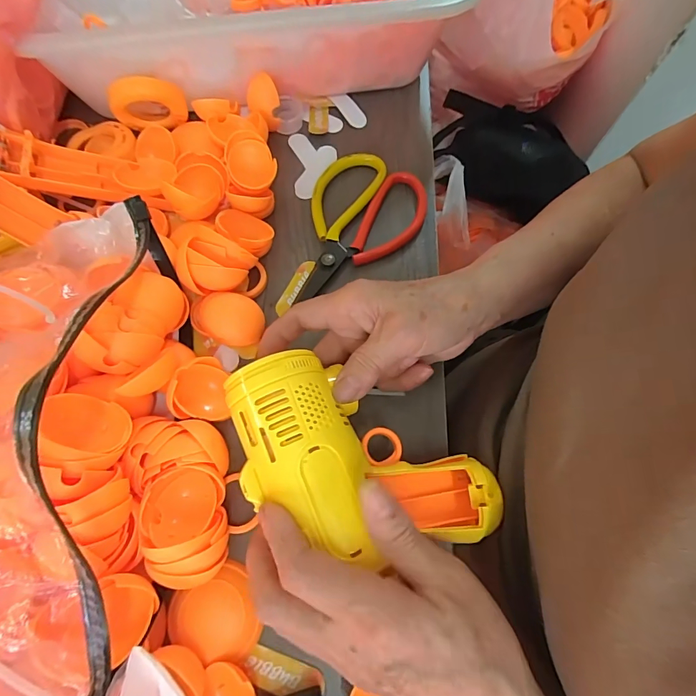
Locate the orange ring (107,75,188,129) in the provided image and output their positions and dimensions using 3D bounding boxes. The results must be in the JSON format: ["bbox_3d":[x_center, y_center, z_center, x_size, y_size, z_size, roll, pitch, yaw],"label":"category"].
[{"bbox_3d":[-0.163,-0.200,0.329,0.057,0.049,0.016,-19,72,-8],"label":"orange ring"}]

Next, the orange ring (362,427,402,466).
[{"bbox_3d":[0.020,0.059,0.241,0.024,0.004,0.023,7,63,-14],"label":"orange ring"}]

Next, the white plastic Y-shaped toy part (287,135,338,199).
[{"bbox_3d":[-0.029,-0.159,0.348,0.039,0.004,0.068,-8,70,-4],"label":"white plastic Y-shaped toy part"}]

